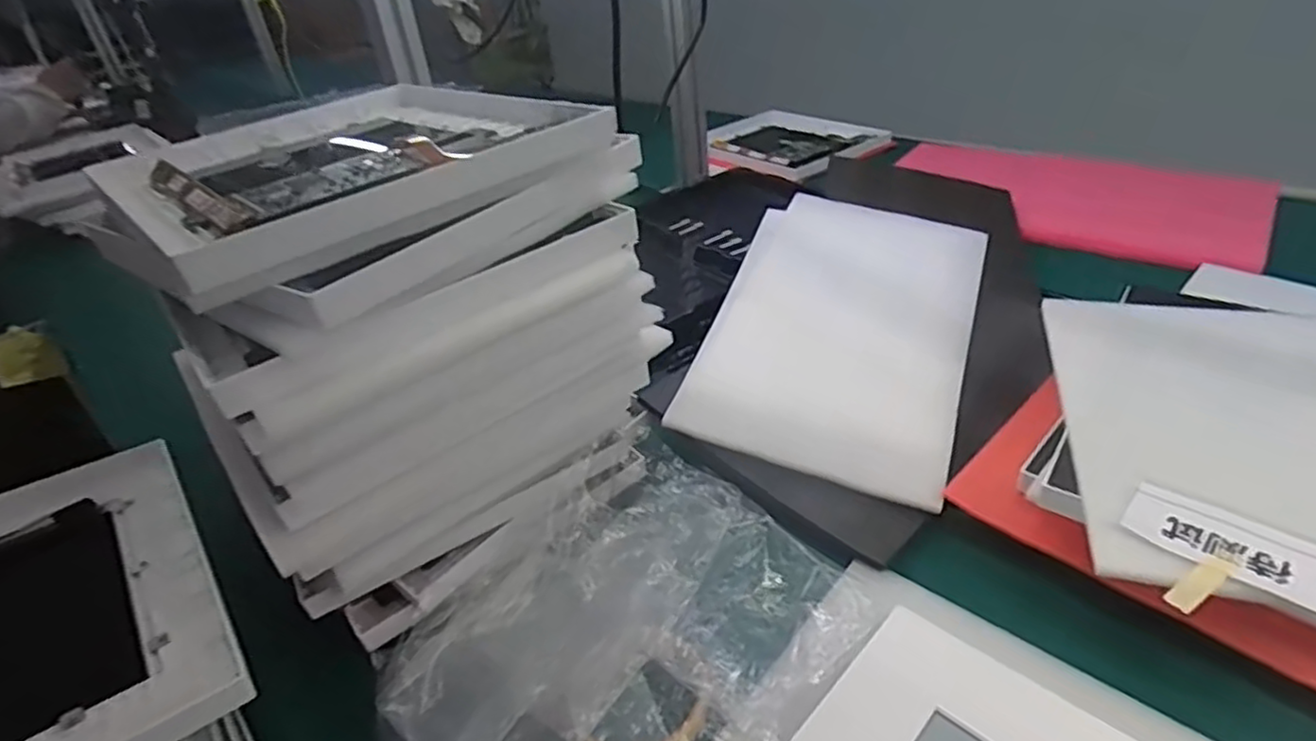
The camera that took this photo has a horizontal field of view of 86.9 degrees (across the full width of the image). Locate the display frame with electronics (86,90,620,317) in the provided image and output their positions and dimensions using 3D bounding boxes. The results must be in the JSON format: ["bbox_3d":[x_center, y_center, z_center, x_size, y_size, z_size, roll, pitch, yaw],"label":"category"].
[{"bbox_3d":[-0.223,-0.147,0.485,0.252,0.033,0.327,-32,41,-32],"label":"display frame with electronics"}]

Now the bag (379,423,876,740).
[{"bbox_3d":[-0.039,0.182,0.450,0.319,0.062,0.228,-31,41,-31],"label":"bag"}]

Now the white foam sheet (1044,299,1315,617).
[{"bbox_3d":[0.414,0.039,0.463,0.246,0.011,0.307,6,36,19],"label":"white foam sheet"}]

